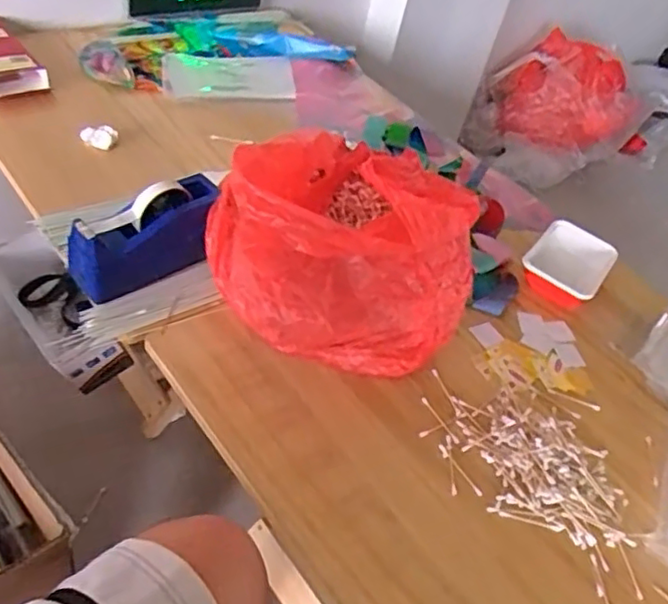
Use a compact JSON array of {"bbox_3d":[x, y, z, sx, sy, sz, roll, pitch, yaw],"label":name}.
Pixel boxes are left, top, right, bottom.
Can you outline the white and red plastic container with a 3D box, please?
[{"bbox_3d":[0.379,-0.064,1.010,0.117,0.045,0.161,35,47,19],"label":"white and red plastic container"}]

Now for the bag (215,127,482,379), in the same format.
[{"bbox_3d":[0.026,-0.072,0.811,0.345,0.259,0.278,-20,54,-29],"label":"bag"}]

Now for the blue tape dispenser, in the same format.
[{"bbox_3d":[-0.230,-0.080,0.811,0.207,0.114,0.073,-30,60,-35],"label":"blue tape dispenser"}]

